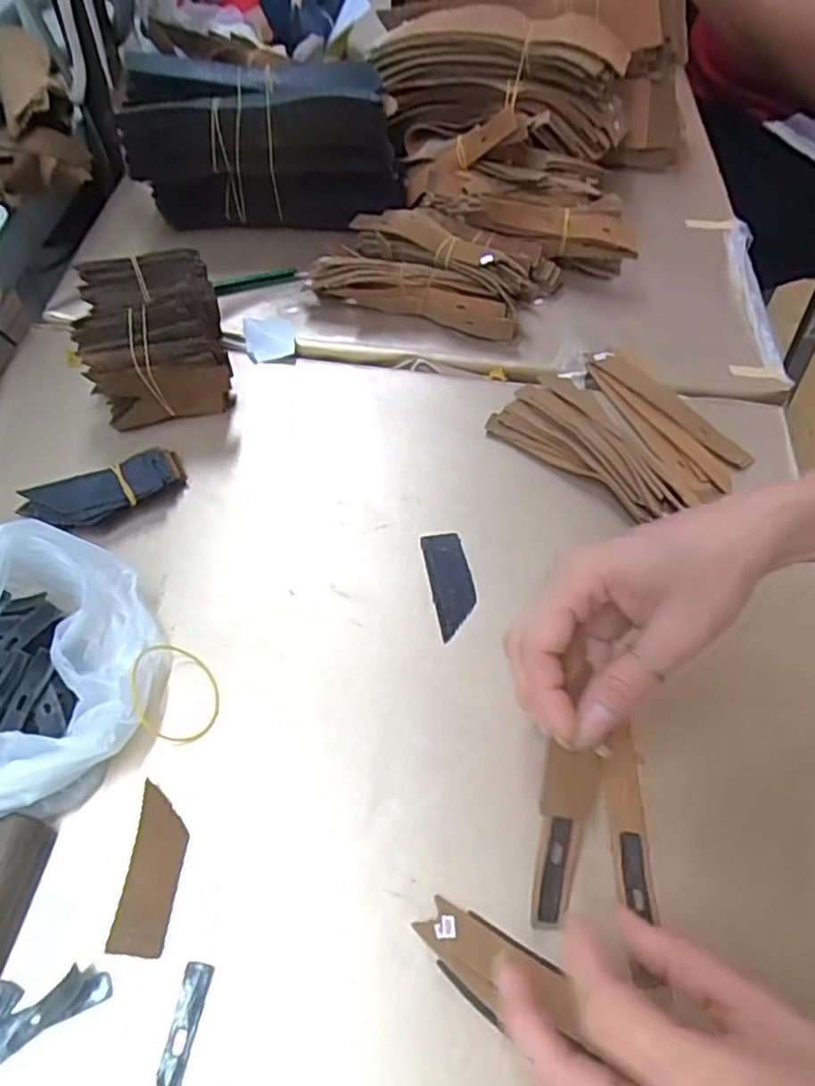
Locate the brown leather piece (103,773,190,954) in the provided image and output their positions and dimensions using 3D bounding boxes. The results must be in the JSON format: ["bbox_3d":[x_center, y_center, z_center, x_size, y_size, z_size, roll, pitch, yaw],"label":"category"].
[{"bbox_3d":[-0.108,0.138,0.291,0.022,0.007,0.064,4,56,1],"label":"brown leather piece"}]

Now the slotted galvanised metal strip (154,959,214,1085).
[{"bbox_3d":[-0.087,0.190,0.259,0.010,0.004,0.052,9,56,4],"label":"slotted galvanised metal strip"}]

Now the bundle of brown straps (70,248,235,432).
[{"bbox_3d":[-0.162,-0.131,0.440,0.084,0.064,0.102,-11,57,-9],"label":"bundle of brown straps"}]

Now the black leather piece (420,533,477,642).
[{"bbox_3d":[0.025,0.021,0.380,0.024,0.004,0.065,-8,57,-7],"label":"black leather piece"}]

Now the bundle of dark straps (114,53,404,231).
[{"bbox_3d":[-0.108,-0.303,0.533,0.205,0.105,0.094,-1,56,-3],"label":"bundle of dark straps"}]

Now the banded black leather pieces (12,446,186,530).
[{"bbox_3d":[-0.172,-0.029,0.393,0.085,0.024,0.030,-26,61,-18],"label":"banded black leather pieces"}]

